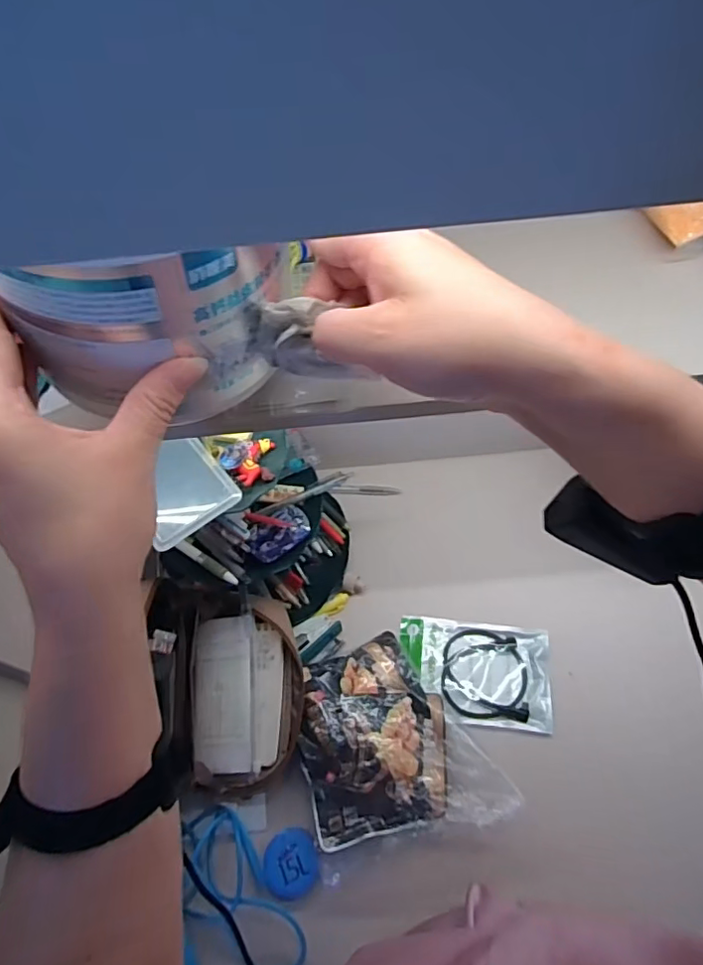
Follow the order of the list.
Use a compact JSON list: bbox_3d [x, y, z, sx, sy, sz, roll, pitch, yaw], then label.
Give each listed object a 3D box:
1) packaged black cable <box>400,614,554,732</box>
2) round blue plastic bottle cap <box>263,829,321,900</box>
[{"bbox_3d":[0.143,0.218,0.645,0.169,0.012,0.113,5,60,6],"label":"packaged black cable"},{"bbox_3d":[-0.059,0.375,0.549,0.054,0.016,0.055,-2,59,3],"label":"round blue plastic bottle cap"}]

